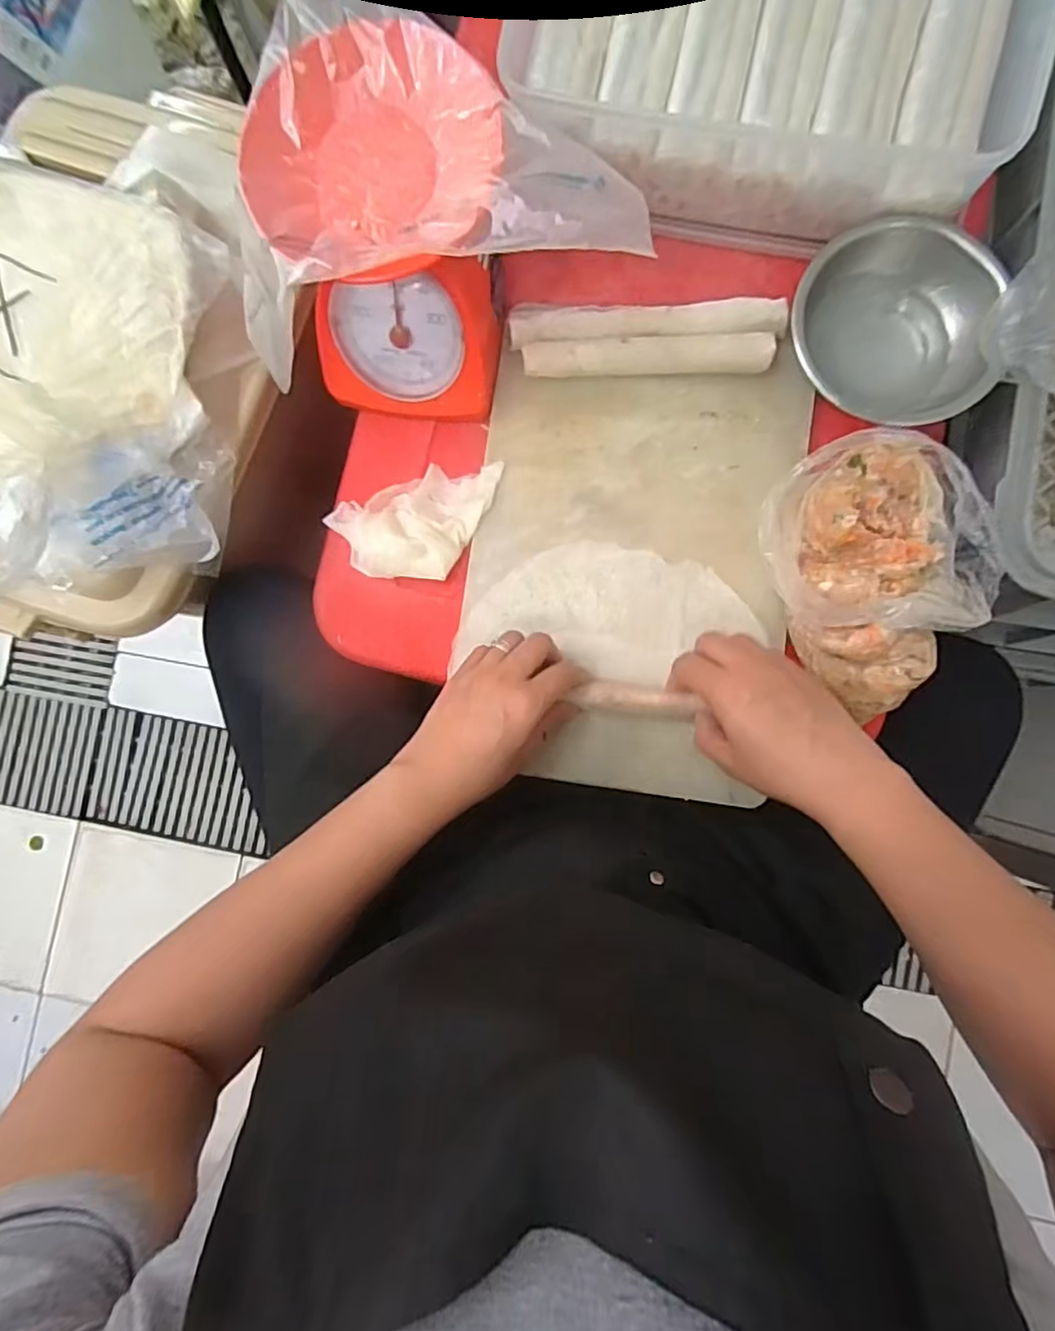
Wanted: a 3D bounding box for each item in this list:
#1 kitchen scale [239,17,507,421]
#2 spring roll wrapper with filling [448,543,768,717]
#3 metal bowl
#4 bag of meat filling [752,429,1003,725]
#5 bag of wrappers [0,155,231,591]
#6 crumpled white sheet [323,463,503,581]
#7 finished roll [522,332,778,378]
[{"bbox_3d":[-0.096,-0.308,0.459,0.157,0.150,0.172,8,87,4],"label":"kitchen scale"},{"bbox_3d":[0.060,-0.034,0.486,0.218,0.035,0.128,14,88,4],"label":"spring roll wrapper with filling"},{"bbox_3d":[0.284,-0.266,0.477,0.149,0.051,0.126,26,88,4],"label":"metal bowl"},{"bbox_3d":[0.249,-0.068,0.449,0.130,0.085,0.179,-27,86,1],"label":"bag of meat filling"},{"bbox_3d":[-0.379,-0.208,0.457,0.250,0.113,0.327,4,87,4],"label":"bag of wrappers"},{"bbox_3d":[-0.099,-0.122,0.514,0.139,0.023,0.099,4,87,4],"label":"crumpled white sheet"},{"bbox_3d":[0.097,-0.249,0.504,0.194,0.030,0.025,0,87,3],"label":"finished roll"}]

